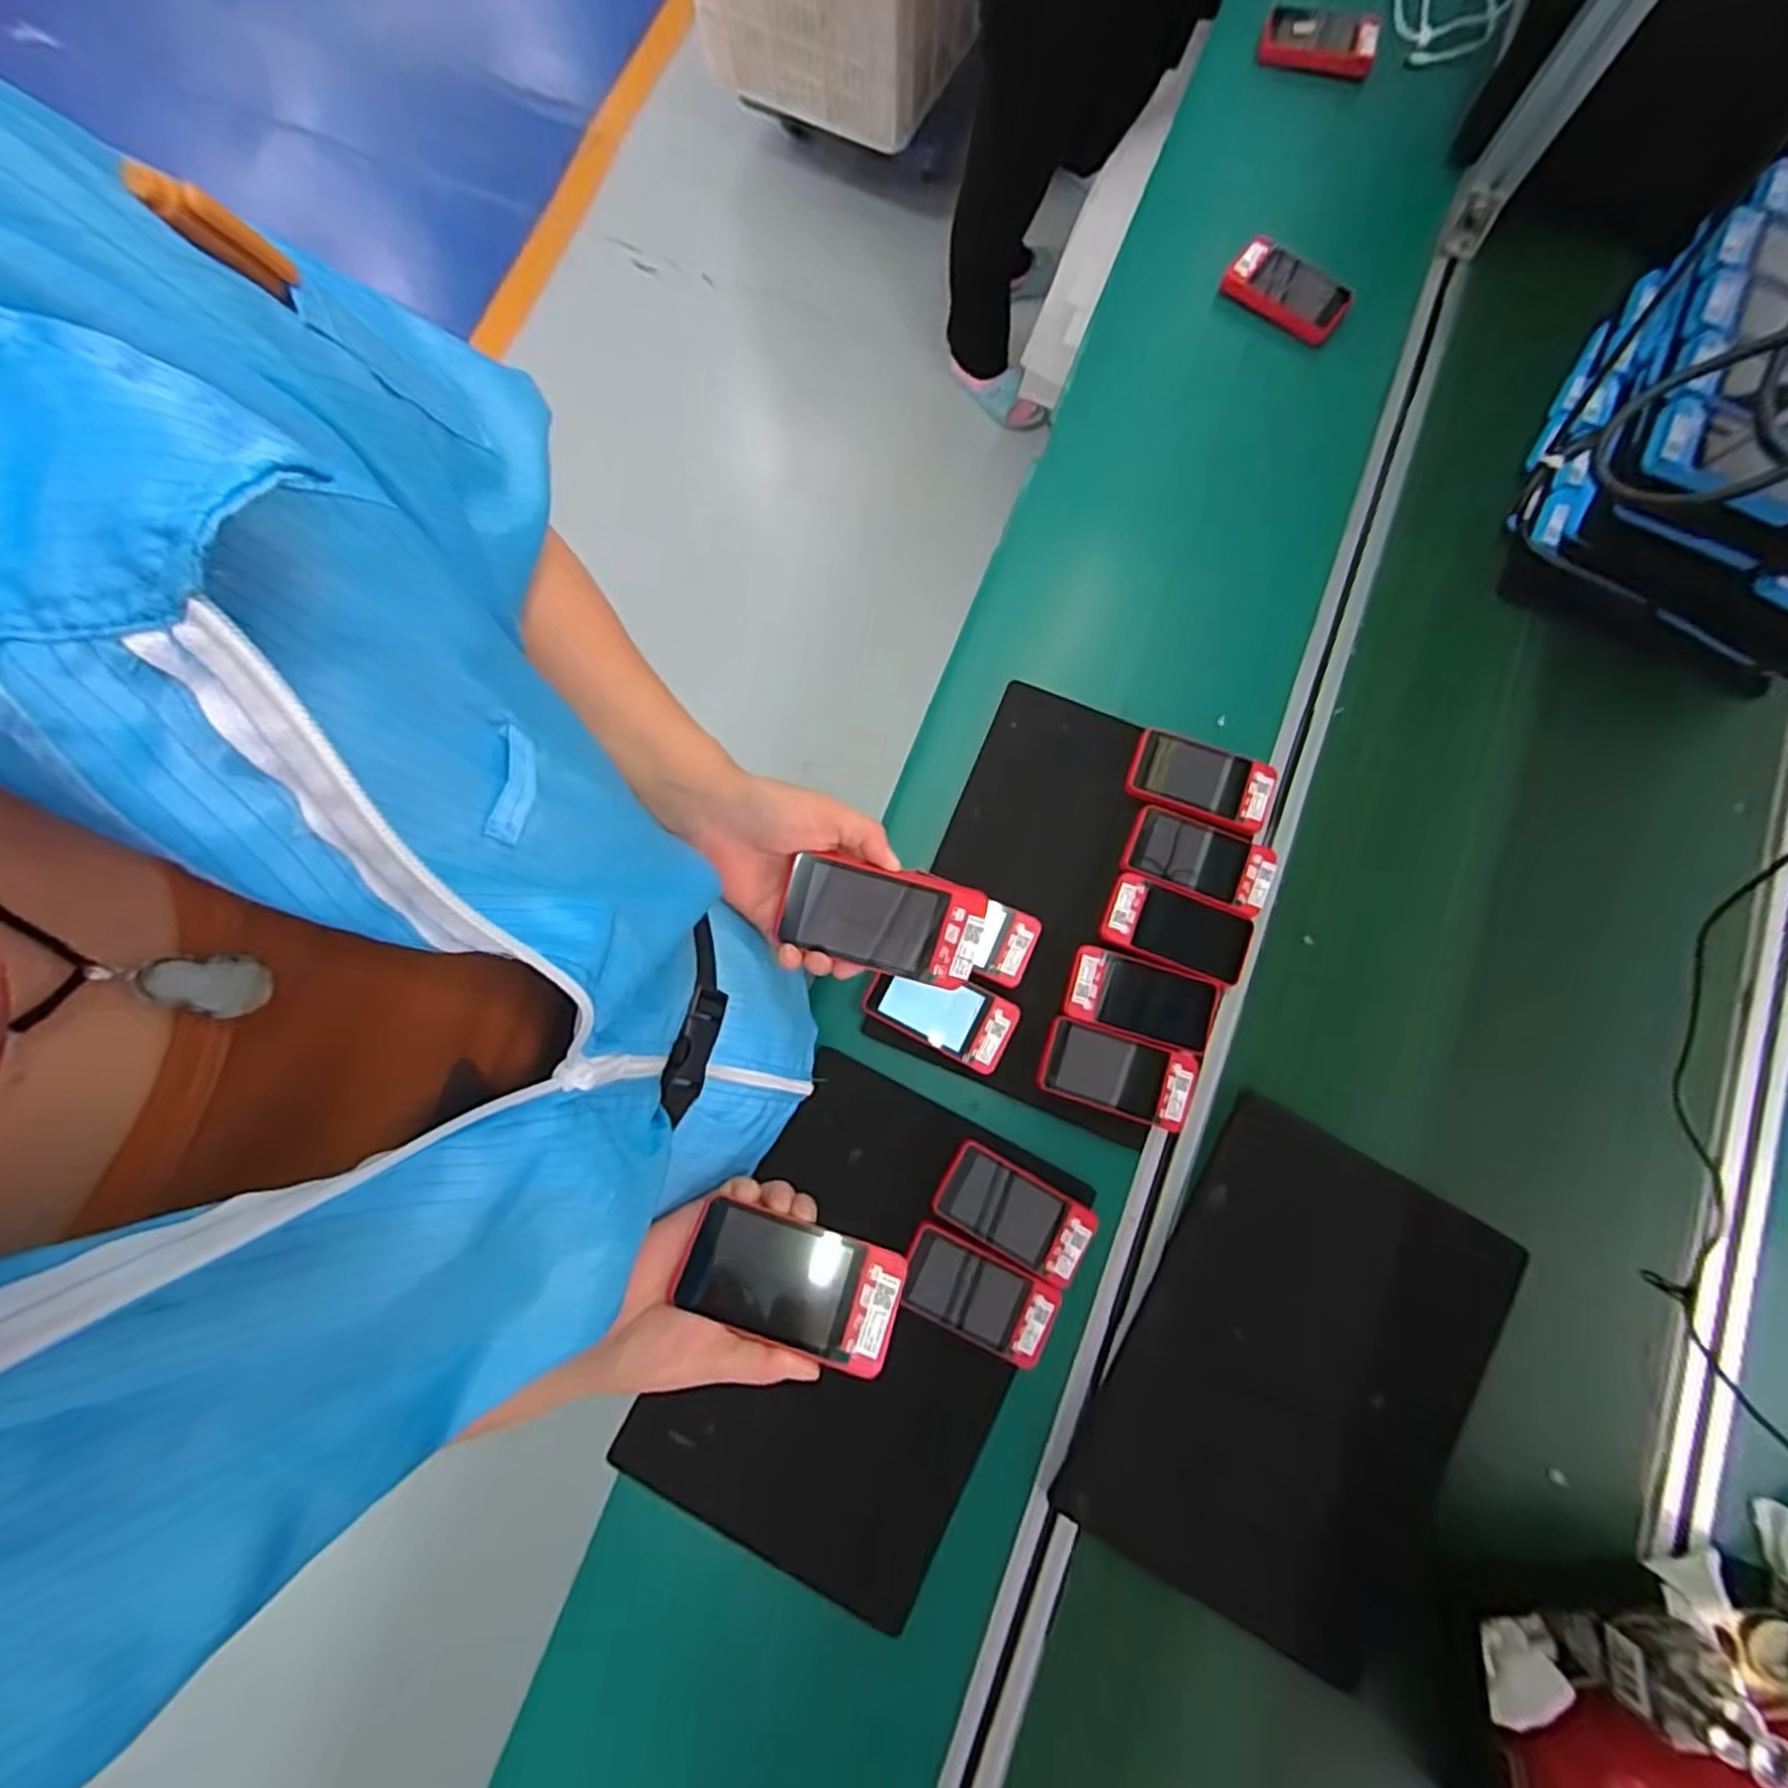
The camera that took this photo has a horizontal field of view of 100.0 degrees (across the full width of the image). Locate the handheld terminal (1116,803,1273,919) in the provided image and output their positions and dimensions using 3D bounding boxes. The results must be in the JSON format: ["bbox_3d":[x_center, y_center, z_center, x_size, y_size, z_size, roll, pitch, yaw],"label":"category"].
[{"bbox_3d":[0.258,-0.028,0.636,0.118,0.011,0.065,23,79,3],"label":"handheld terminal"}]

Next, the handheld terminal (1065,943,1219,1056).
[{"bbox_3d":[0.204,0.088,0.618,0.124,0.012,0.062,16,79,2],"label":"handheld terminal"}]

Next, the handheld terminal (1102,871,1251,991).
[{"bbox_3d":[0.237,0.030,0.625,0.120,0.011,0.063,22,79,3],"label":"handheld terminal"}]

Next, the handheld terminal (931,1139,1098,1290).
[{"bbox_3d":[0.094,0.249,0.587,0.119,0.011,0.062,27,75,12],"label":"handheld terminal"}]

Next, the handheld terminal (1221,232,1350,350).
[{"bbox_3d":[0.401,-0.613,0.765,0.122,0.022,0.071,35,80,5],"label":"handheld terminal"}]

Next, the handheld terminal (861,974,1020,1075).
[{"bbox_3d":[0.037,0.098,0.617,0.120,0.015,0.059,24,79,3],"label":"handheld terminal"}]

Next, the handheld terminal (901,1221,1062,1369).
[{"bbox_3d":[0.064,0.308,0.576,0.119,0.019,0.065,25,79,3],"label":"handheld terminal"}]

